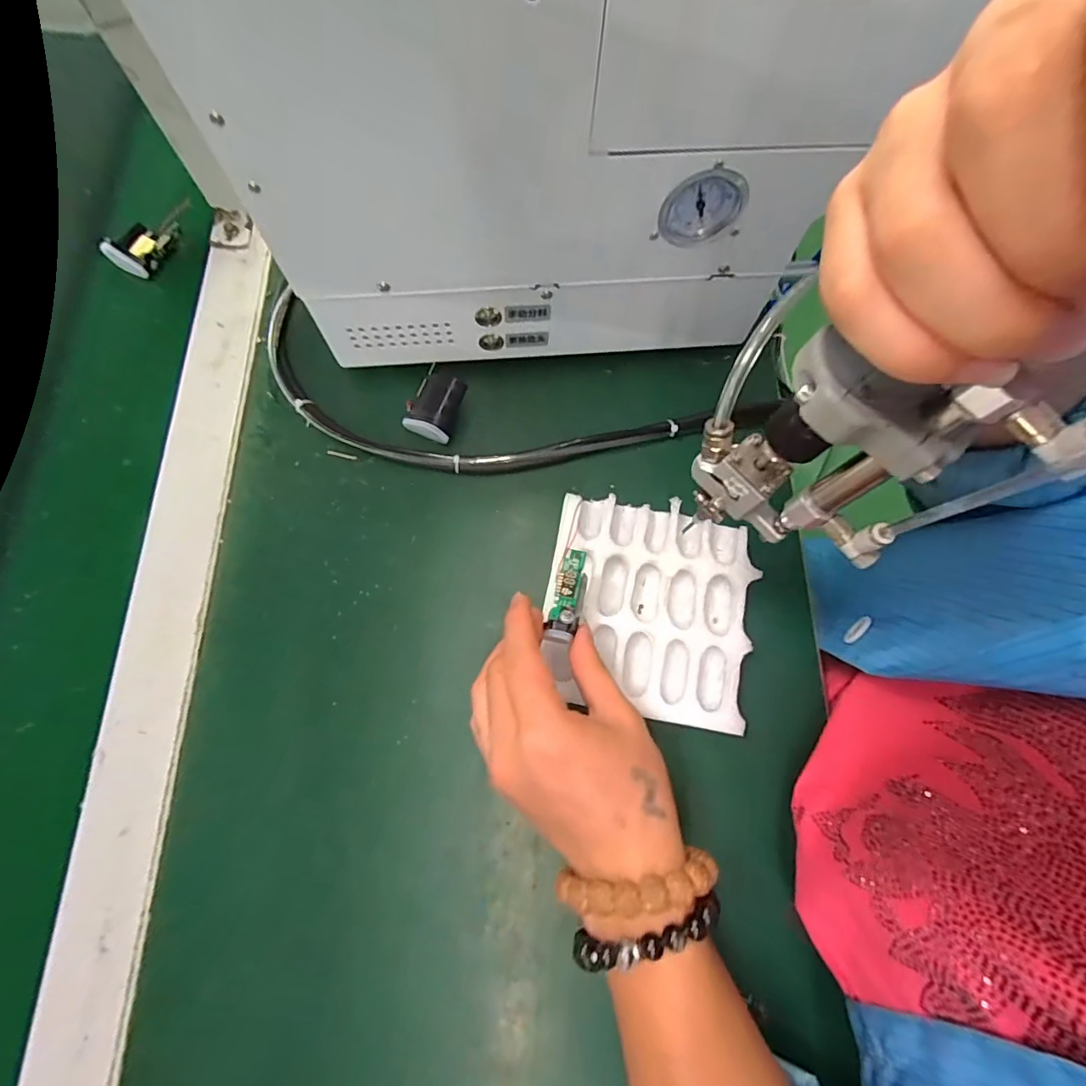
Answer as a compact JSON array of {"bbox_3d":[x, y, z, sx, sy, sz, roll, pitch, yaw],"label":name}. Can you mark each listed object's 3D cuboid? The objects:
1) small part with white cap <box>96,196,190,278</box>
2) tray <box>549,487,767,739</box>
[{"bbox_3d":[-0.328,-0.259,0.429,0.044,0.023,0.077,20,75,4],"label":"small part with white cap"},{"bbox_3d":[0.067,0.039,0.338,0.126,0.018,0.134,11,74,1],"label":"tray"}]

